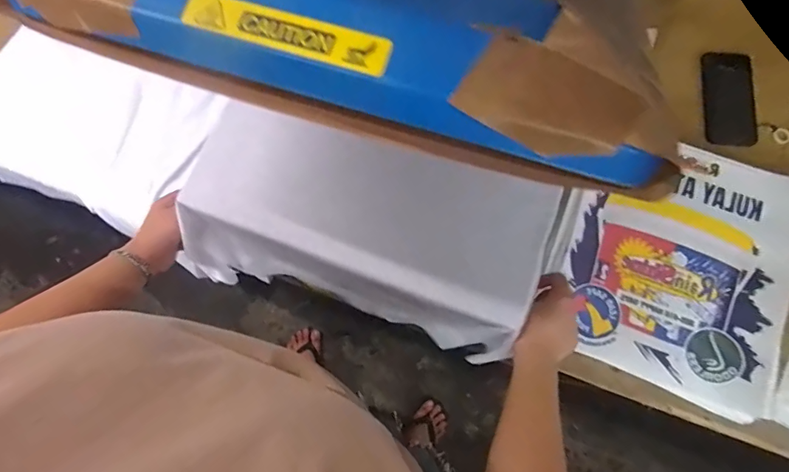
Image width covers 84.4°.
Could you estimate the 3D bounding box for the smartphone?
[{"bbox_3d":[0.542,-0.222,0.703,0.083,0.011,0.160,5,76,2],"label":"smartphone"}]

